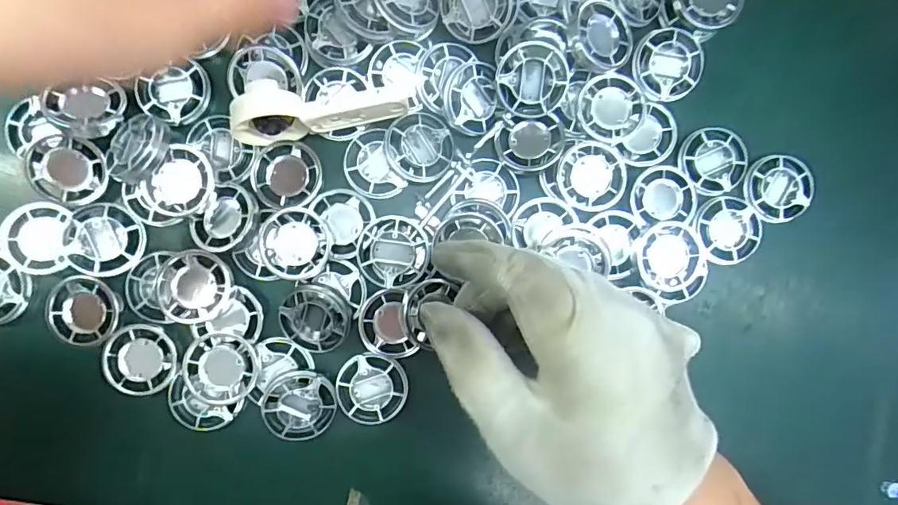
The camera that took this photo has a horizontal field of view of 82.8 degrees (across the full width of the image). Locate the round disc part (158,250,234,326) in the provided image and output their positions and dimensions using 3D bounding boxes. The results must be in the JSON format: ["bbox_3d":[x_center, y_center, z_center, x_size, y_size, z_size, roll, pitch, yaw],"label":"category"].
[{"bbox_3d":[-0.136,0.019,0.274,0.036,0.008,0.038,0,88,-4],"label":"round disc part"}]

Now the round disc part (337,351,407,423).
[{"bbox_3d":[-0.043,0.075,0.282,0.038,0.006,0.038,0,88,-4],"label":"round disc part"}]

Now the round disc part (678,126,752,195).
[{"bbox_3d":[0.152,-0.053,0.293,0.039,0.004,0.038,0,85,-2],"label":"round disc part"}]

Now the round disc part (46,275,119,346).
[{"bbox_3d":[-0.198,0.032,0.278,0.036,0.011,0.036,0,88,-4],"label":"round disc part"}]

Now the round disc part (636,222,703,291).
[{"bbox_3d":[0.122,0.002,0.285,0.036,0.011,0.037,0,88,-4],"label":"round disc part"}]

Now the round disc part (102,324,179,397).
[{"bbox_3d":[-0.167,0.058,0.276,0.035,0.007,0.037,0,88,-4],"label":"round disc part"}]

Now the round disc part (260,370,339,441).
[{"bbox_3d":[-0.081,0.083,0.276,0.037,0.009,0.037,0,88,-4],"label":"round disc part"}]

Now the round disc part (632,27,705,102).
[{"bbox_3d":[0.122,-0.105,0.284,0.039,0.005,0.039,0,88,-4],"label":"round disc part"}]

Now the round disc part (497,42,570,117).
[{"bbox_3d":[0.045,-0.094,0.277,0.037,0.009,0.037,4,106,7],"label":"round disc part"}]

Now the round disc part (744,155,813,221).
[{"bbox_3d":[0.189,-0.037,0.291,0.036,0.007,0.039,0,88,-4],"label":"round disc part"}]

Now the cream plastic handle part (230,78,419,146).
[{"bbox_3d":[-0.066,-0.079,0.269,0.095,0.023,0.028,-7,89,-4],"label":"cream plastic handle part"}]

